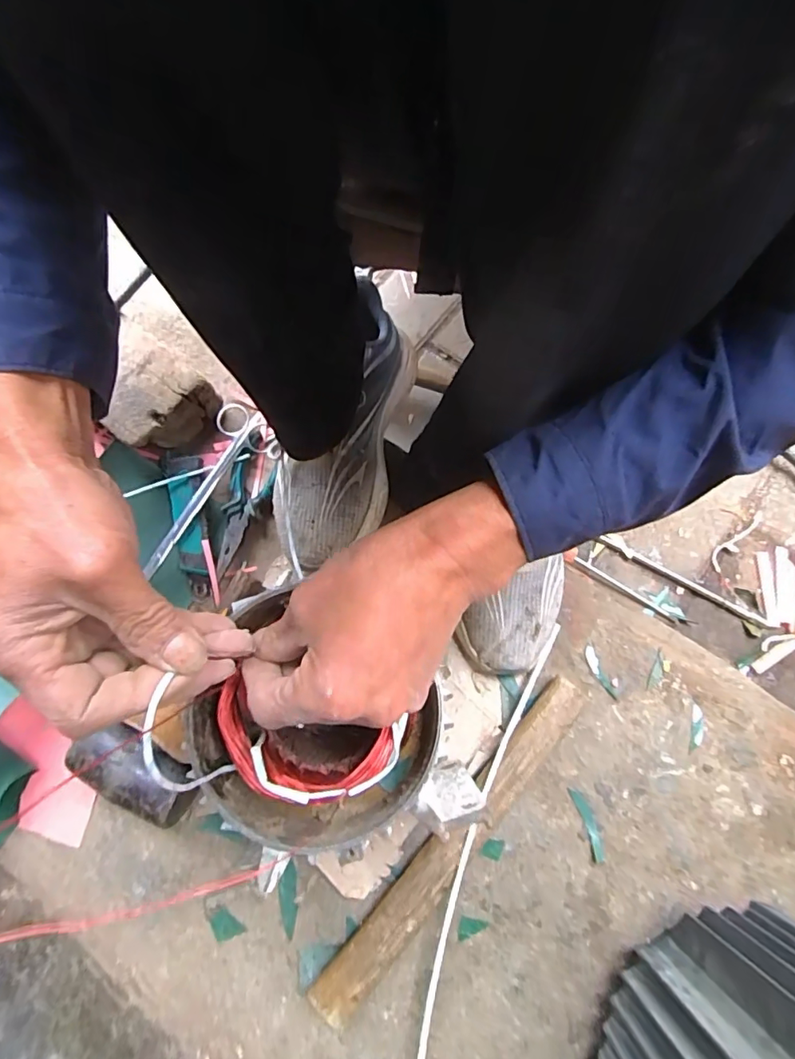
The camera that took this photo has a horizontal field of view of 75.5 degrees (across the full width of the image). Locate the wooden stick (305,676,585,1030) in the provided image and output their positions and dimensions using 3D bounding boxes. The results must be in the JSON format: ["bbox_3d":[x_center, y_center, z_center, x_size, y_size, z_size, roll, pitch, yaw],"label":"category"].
[{"bbox_3d":[0.048,0.256,0.429,0.032,0.029,0.315,40,79,12],"label":"wooden stick"}]

